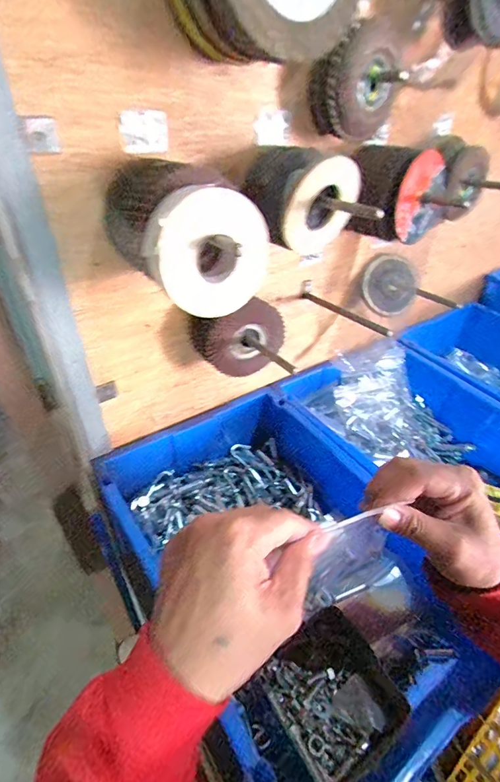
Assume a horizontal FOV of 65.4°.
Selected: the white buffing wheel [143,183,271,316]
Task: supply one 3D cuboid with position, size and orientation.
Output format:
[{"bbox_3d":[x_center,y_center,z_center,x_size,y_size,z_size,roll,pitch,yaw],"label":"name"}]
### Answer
[{"bbox_3d":[-0.031,-0.112,0.314,0.104,0.092,0.021,-23,46,-29],"label":"white buffing wheel"}]

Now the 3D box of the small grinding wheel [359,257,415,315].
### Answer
[{"bbox_3d":[0.223,-0.169,0.623,0.088,0.084,0.015,41,15,-11],"label":"small grinding wheel"}]

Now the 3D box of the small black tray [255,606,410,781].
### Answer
[{"bbox_3d":[0.083,0.303,0.395,0.115,0.022,0.117,-23,46,-29],"label":"small black tray"}]

